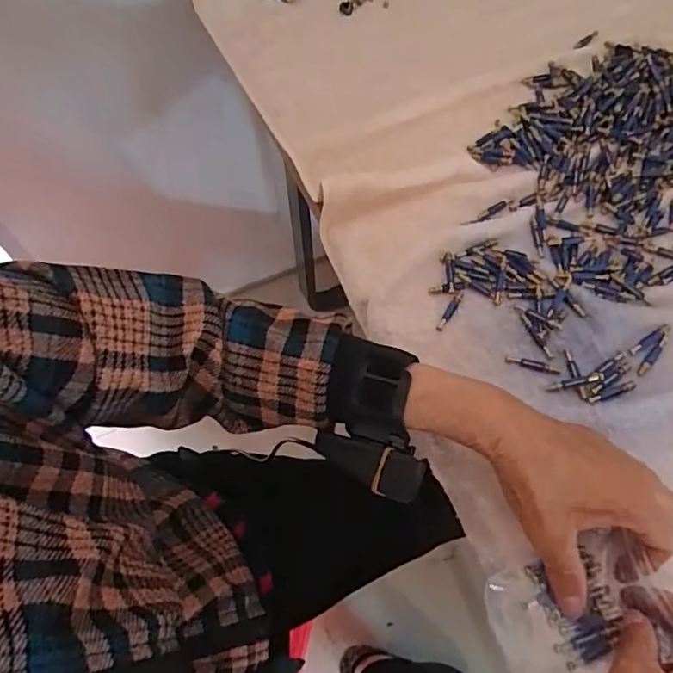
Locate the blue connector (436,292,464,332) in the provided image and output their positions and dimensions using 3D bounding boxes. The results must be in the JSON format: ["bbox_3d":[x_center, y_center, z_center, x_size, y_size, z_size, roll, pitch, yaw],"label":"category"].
[{"bbox_3d":[0.090,-0.020,0.433,0.007,0.004,0.038,30,67,15],"label":"blue connector"}]

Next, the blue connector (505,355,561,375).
[{"bbox_3d":[0.147,0.020,0.410,0.040,0.004,0.008,17,64,9],"label":"blue connector"}]

